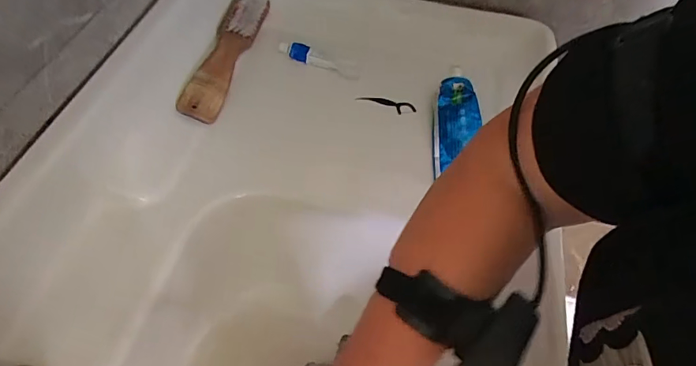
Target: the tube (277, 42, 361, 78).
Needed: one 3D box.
[{"bbox_3d":[-0.035,-0.157,0.557,0.103,0.022,0.026,18,54,10],"label":"tube"}]

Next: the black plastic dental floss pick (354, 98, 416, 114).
[{"bbox_3d":[0.046,-0.094,0.538,0.070,0.006,0.020,3,53,0],"label":"black plastic dental floss pick"}]

